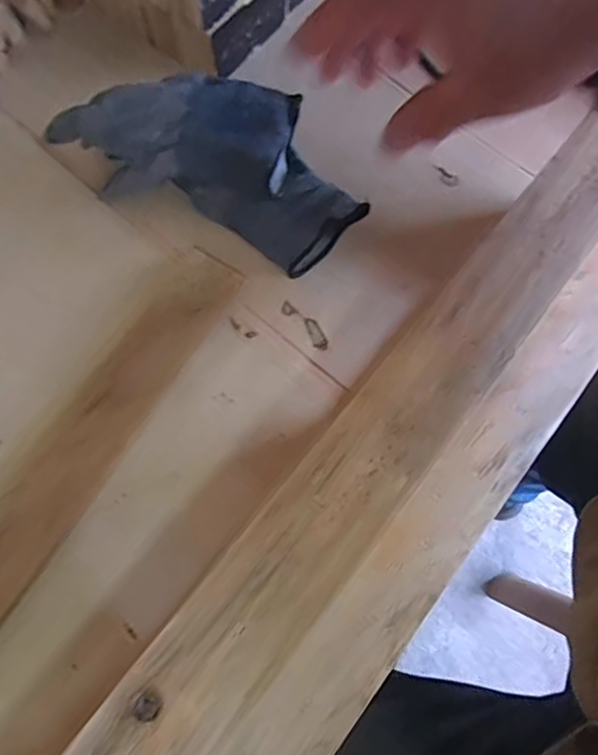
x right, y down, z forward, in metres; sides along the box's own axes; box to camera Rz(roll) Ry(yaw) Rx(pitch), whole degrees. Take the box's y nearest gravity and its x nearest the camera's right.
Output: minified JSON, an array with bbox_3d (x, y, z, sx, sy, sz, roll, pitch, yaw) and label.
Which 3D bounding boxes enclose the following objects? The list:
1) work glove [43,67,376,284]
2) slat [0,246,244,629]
[{"bbox_3d":[-0.073,-0.188,0.467,0.268,0.089,0.122,23,70,-7],"label":"work glove"},{"bbox_3d":[-0.160,0.039,0.422,0.055,0.016,0.343,28,71,10],"label":"slat"}]

